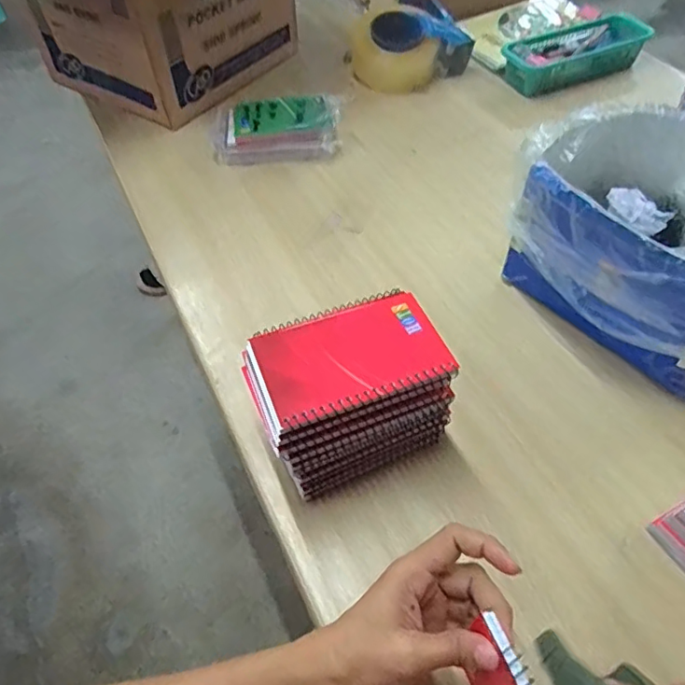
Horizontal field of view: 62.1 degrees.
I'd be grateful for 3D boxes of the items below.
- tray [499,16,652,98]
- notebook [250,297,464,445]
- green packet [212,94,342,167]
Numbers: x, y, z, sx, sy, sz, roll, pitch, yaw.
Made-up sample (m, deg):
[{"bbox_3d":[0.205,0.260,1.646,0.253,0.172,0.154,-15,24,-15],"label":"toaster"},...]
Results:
[{"bbox_3d":[0.353,-0.439,0.867,0.229,0.053,0.094,-19,53,-12],"label":"tray"},{"bbox_3d":[0.005,0.010,0.406,0.132,0.009,0.082,-17,52,-11],"label":"notebook"},{"bbox_3d":[-0.089,-0.288,0.764,0.170,0.052,0.092,-6,51,-2],"label":"green packet"}]

